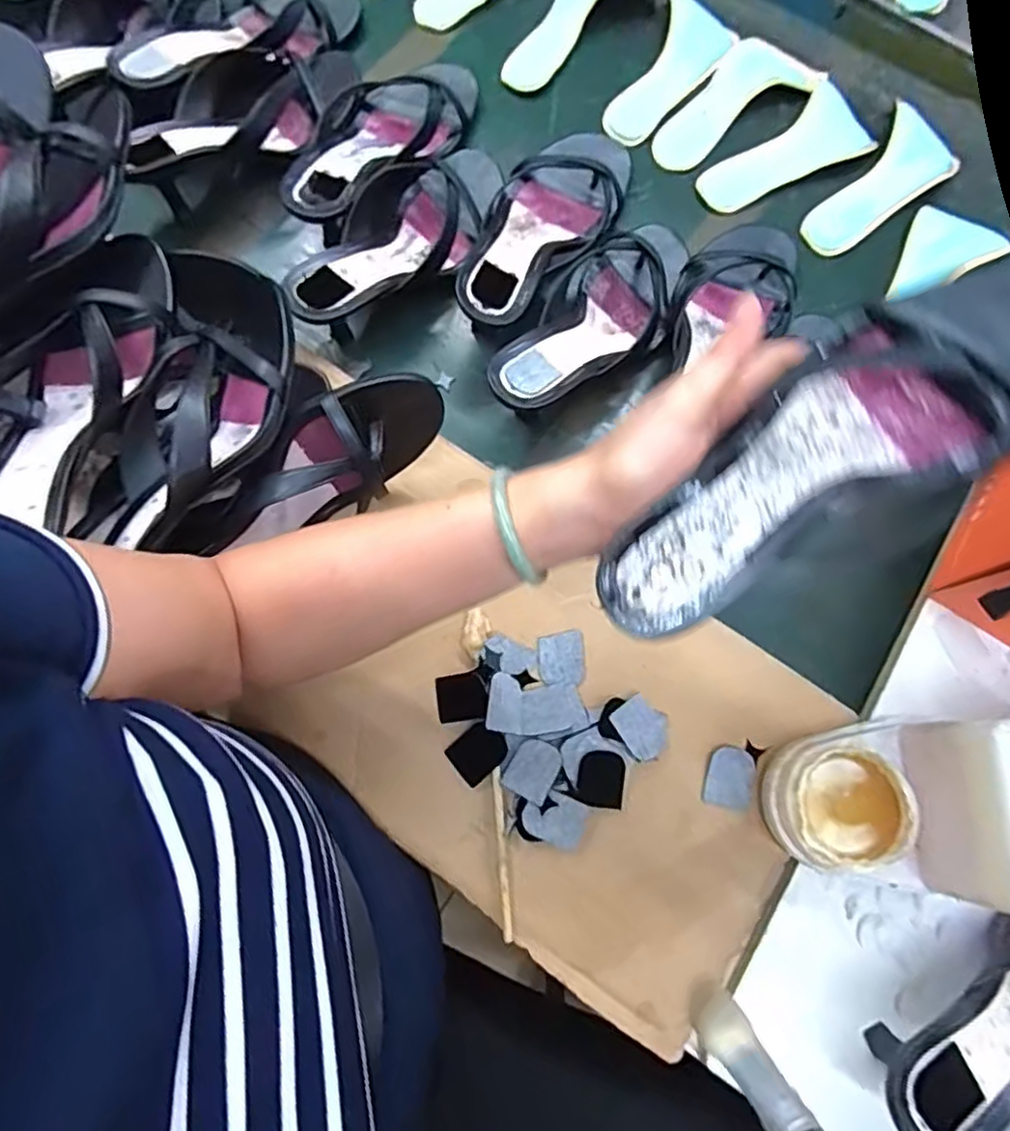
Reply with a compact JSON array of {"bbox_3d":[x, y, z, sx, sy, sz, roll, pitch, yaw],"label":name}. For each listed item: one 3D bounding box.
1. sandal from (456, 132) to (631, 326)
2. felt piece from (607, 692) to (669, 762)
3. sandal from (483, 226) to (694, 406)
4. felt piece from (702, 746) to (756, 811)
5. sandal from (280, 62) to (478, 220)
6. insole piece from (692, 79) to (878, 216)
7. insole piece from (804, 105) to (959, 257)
[{"bbox_3d":[0.031,-0.284,0.539,0.089,0.052,0.245,33,74,8],"label":"sandal"},{"bbox_3d":[0.091,0.106,0.431,0.036,0.004,0.040,-32,86,-28],"label":"felt piece"},{"bbox_3d":[0.072,-0.197,0.516,0.087,0.051,0.240,36,61,9],"label":"sandal"},{"bbox_3d":[0.149,0.141,0.434,0.032,0.004,0.038,15,75,-2],"label":"felt piece"},{"bbox_3d":[-0.106,-0.361,0.550,0.085,0.050,0.240,27,59,7],"label":"sandal"},{"bbox_3d":[0.264,-0.380,0.605,0.180,0.011,0.078,-40,81,-12],"label":"insole piece"},{"bbox_3d":[0.335,-0.349,0.600,0.161,0.007,0.073,-37,80,-4],"label":"insole piece"}]

